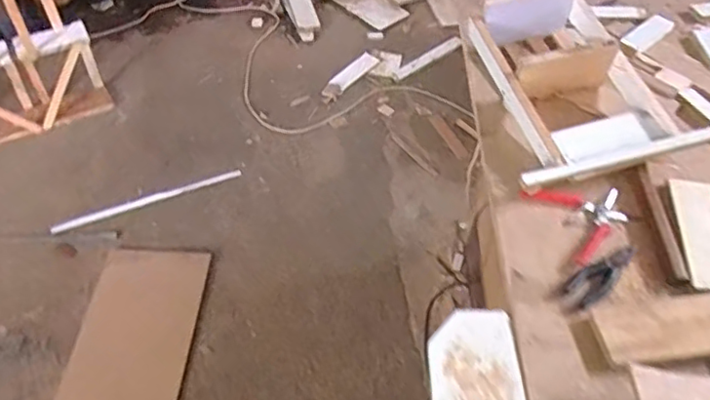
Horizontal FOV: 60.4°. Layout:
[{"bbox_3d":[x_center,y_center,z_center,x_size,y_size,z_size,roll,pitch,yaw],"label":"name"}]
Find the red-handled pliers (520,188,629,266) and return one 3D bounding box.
[{"bbox_3d":[0.360,0.021,0.948,0.142,0.015,0.142,-20,55,-17],"label":"red-handled pliers"}]

